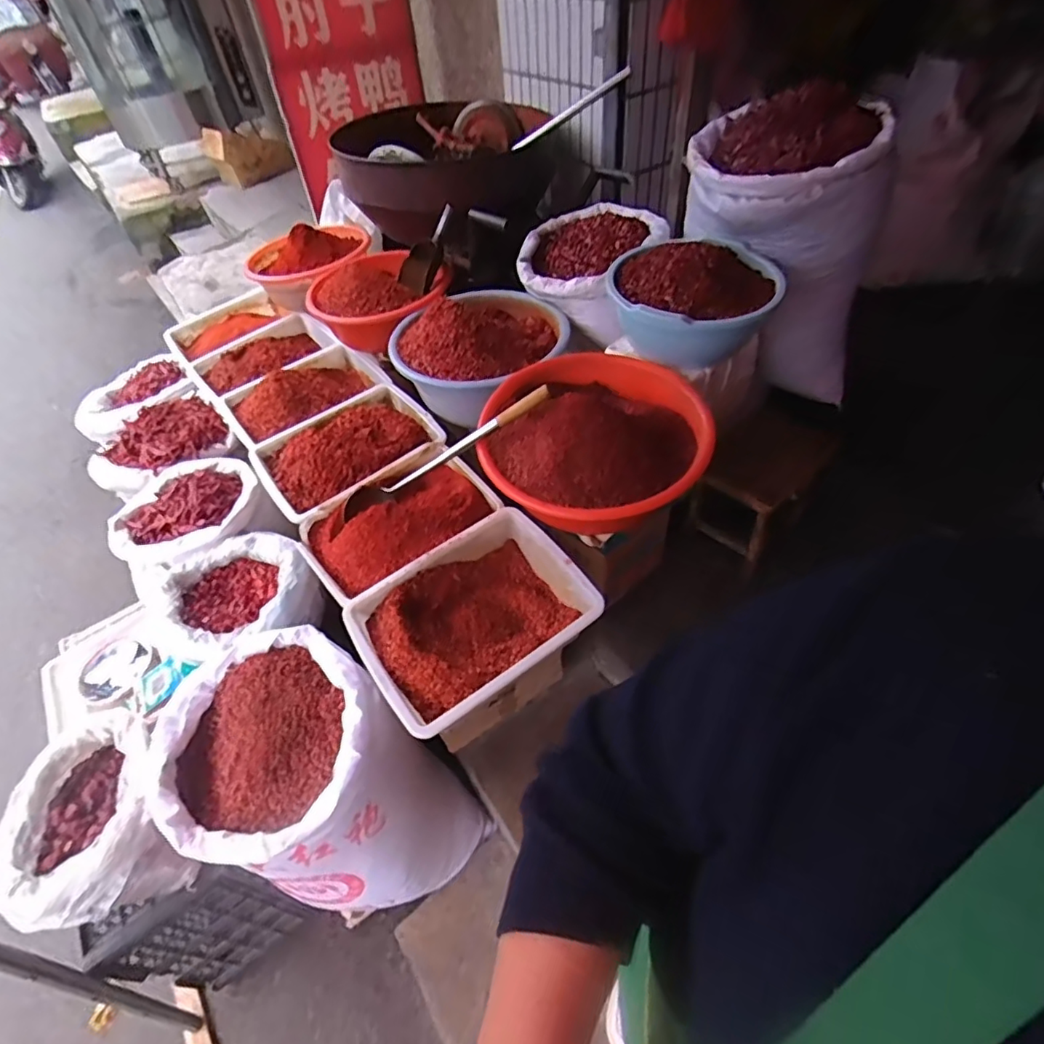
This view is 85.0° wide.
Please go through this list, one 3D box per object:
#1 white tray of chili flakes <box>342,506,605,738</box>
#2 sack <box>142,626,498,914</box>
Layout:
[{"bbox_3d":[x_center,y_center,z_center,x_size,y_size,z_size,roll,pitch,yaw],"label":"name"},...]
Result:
[{"bbox_3d":[-0.090,0.189,1.093,0.414,0.108,0.310,-30,52,-19],"label":"white tray of chili flakes"},{"bbox_3d":[-0.406,0.556,1.184,0.509,0.590,0.378,17,52,21],"label":"sack"}]

